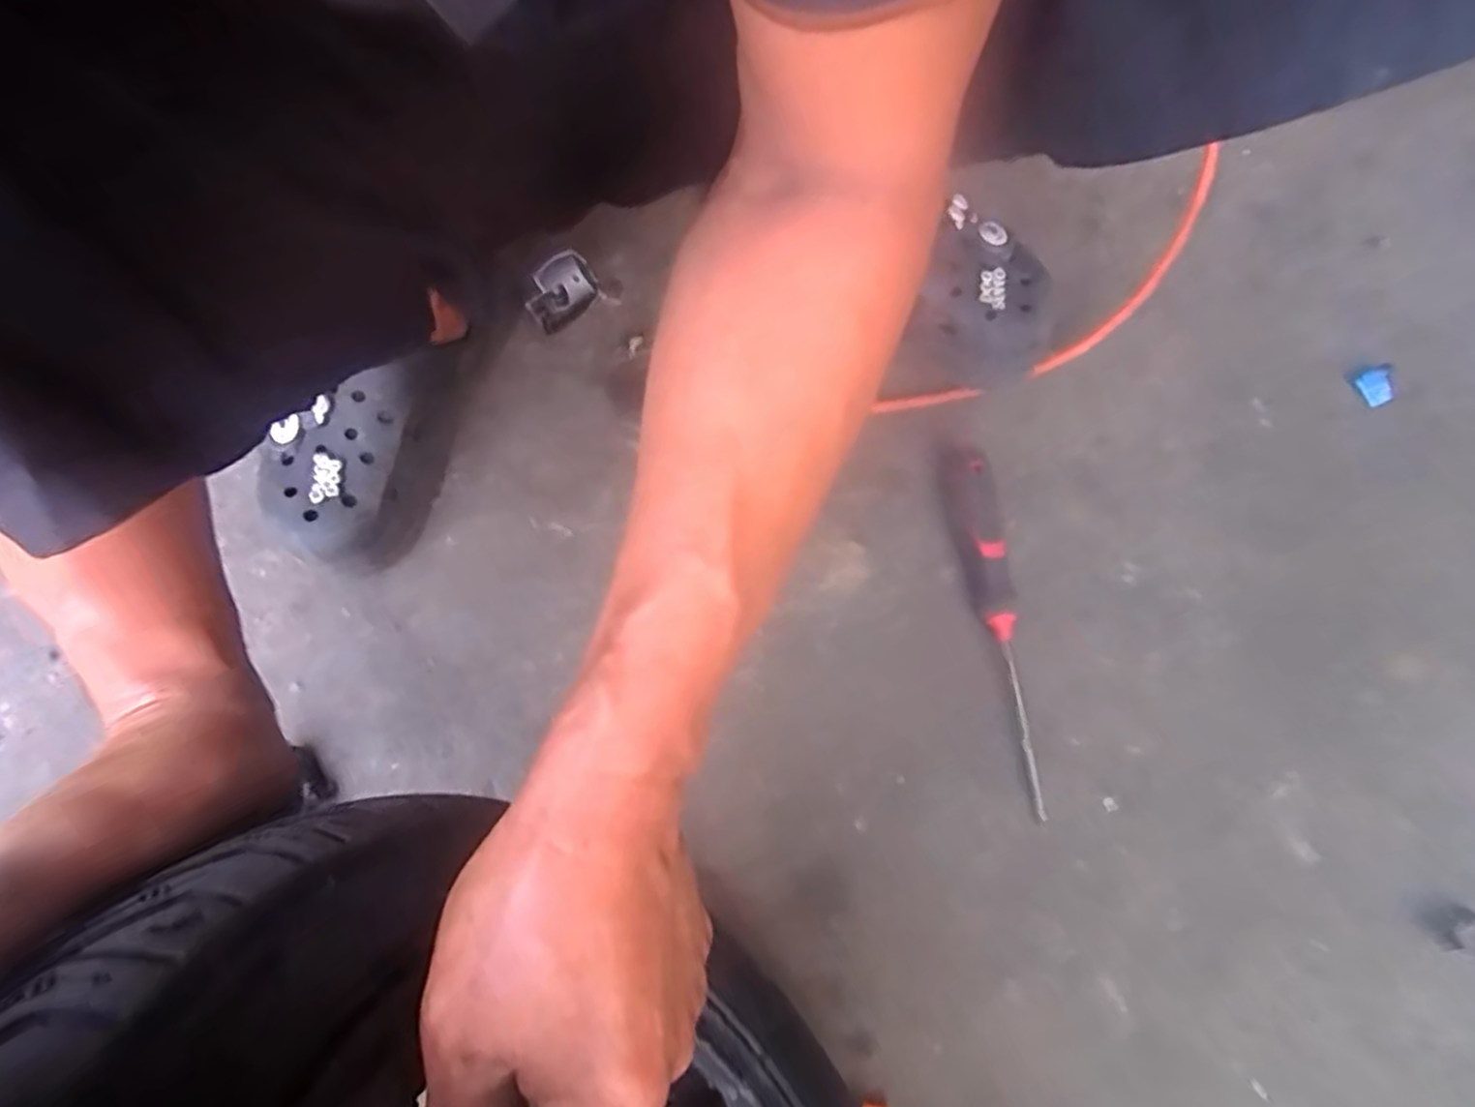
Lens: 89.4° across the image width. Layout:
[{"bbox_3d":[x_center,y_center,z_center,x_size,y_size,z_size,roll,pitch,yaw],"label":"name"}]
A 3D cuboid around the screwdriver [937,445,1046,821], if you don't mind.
[{"bbox_3d":[0.162,0.039,0.456,0.028,0.032,0.223,-10,72,-2],"label":"screwdriver"}]

